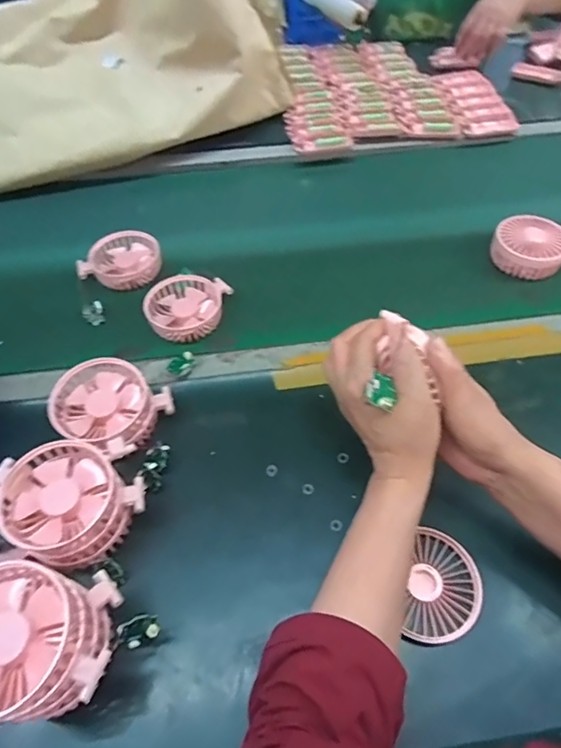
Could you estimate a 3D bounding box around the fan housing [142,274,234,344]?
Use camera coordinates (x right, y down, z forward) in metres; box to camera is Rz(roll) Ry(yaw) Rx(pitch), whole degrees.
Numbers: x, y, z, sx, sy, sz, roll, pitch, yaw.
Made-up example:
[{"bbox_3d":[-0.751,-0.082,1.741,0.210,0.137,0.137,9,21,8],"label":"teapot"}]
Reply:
[{"bbox_3d":[-0.116,-0.080,0.598,0.087,0.032,0.092,17,56,16],"label":"fan housing"}]

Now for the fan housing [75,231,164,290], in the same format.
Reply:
[{"bbox_3d":[-0.207,-0.149,0.653,0.094,0.033,0.085,10,55,11],"label":"fan housing"}]

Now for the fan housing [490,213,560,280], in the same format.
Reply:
[{"bbox_3d":[0.320,-0.162,0.622,0.083,0.036,0.086,-2,53,3],"label":"fan housing"}]

